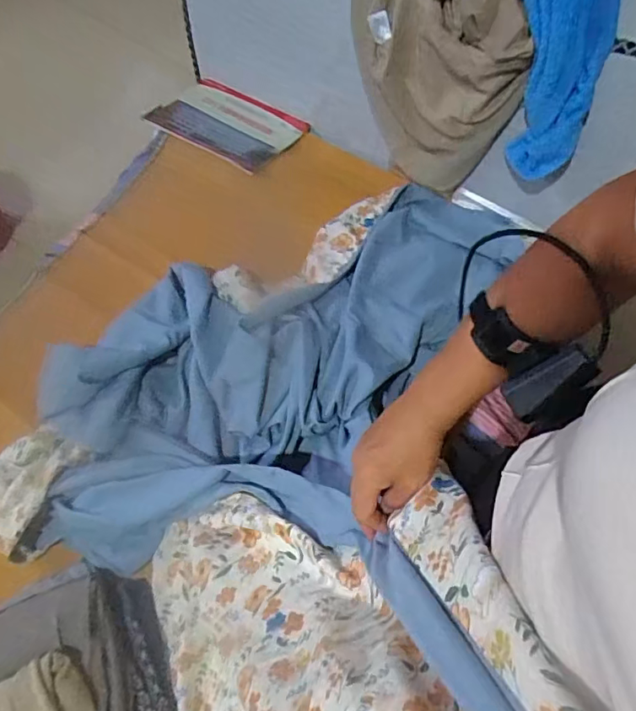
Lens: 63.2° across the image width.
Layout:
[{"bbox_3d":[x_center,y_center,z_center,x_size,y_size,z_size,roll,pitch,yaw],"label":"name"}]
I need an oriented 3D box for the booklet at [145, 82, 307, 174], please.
[{"bbox_3d":[-0.192,-0.485,1.073,0.297,0.021,0.207,31,58,15],"label":"booklet"}]

